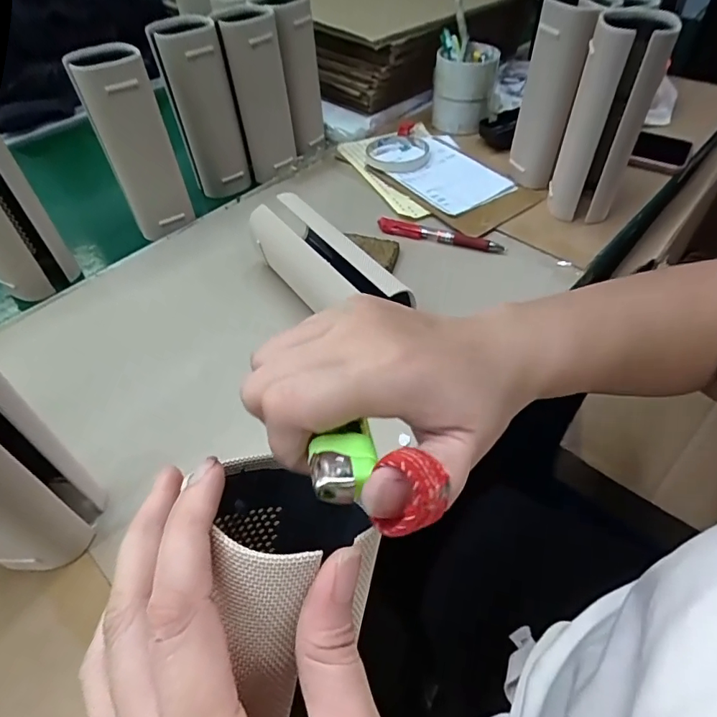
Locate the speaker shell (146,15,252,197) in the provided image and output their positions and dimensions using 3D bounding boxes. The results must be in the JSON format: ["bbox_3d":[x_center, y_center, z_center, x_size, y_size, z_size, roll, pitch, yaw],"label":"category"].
[{"bbox_3d":[-0.177,-0.282,0.559,0.067,0.180,0.036,7,50,10],"label":"speaker shell"}]

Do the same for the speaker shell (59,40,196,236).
[{"bbox_3d":[-0.228,-0.218,0.501,0.065,0.181,0.043,-21,51,-14],"label":"speaker shell"}]

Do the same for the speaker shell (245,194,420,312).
[{"bbox_3d":[-0.027,-0.078,0.439,0.058,0.063,0.184,-32,55,-22],"label":"speaker shell"}]

